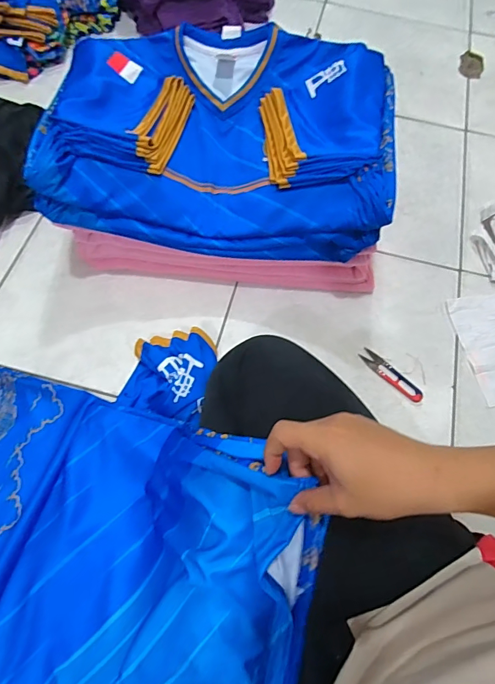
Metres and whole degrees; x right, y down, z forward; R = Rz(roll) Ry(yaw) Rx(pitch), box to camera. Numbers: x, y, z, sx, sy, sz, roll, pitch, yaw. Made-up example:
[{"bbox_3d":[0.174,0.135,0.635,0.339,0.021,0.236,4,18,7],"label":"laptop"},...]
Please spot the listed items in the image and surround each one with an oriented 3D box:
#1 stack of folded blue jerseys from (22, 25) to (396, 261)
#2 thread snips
[{"bbox_3d":[-0.040,-0.322,0.665,0.509,0.135,0.340,5,65,0],"label":"stack of folded blue jerseys"},{"bbox_3d":[0.237,0.054,0.679,0.116,0.004,0.031,41,70,17],"label":"thread snips"}]

